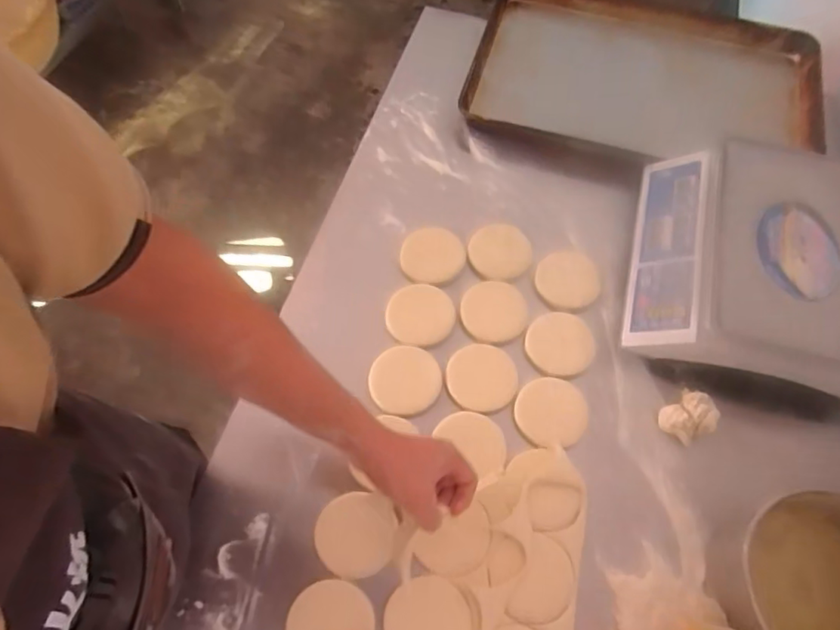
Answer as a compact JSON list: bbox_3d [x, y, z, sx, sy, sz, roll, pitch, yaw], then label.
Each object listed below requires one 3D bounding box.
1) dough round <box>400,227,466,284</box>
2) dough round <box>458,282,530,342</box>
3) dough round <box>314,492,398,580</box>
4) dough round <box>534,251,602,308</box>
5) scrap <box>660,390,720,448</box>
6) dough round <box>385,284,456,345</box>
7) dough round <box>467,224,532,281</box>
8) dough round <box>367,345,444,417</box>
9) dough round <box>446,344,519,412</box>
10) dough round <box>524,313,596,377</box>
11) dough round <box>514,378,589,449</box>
[{"bbox_3d":[0.020,-0.092,0.839,0.091,0.014,0.091,1,64,-2],"label":"dough round"},{"bbox_3d":[0.106,-0.005,0.806,0.092,0.004,0.094,1,64,-2],"label":"dough round"},{"bbox_3d":[-0.074,0.254,0.646,0.094,0.005,0.090,-3,75,10],"label":"dough round"},{"bbox_3d":[0.219,-0.054,0.830,0.092,0.005,0.093,1,64,-2],"label":"dough round"},{"bbox_3d":[0.350,0.134,0.732,0.069,0.053,0.059,-34,69,-17],"label":"scrap"},{"bbox_3d":[0.001,-0.002,0.801,0.095,0.004,0.095,1,64,-2],"label":"dough round"},{"bbox_3d":[0.120,-0.095,0.842,0.091,0.011,0.092,1,64,-2],"label":"dough round"},{"bbox_3d":[-0.020,0.088,0.757,0.095,0.007,0.097,1,64,-2],"label":"dough round"},{"bbox_3d":[0.084,0.084,0.758,0.093,0.004,0.094,1,64,-2],"label":"dough round"},{"bbox_3d":[0.197,0.040,0.784,0.090,0.004,0.096,1,64,-2],"label":"dough round"},{"bbox_3d":[0.175,0.129,0.742,0.099,0.009,0.089,-27,68,-14],"label":"dough round"}]

